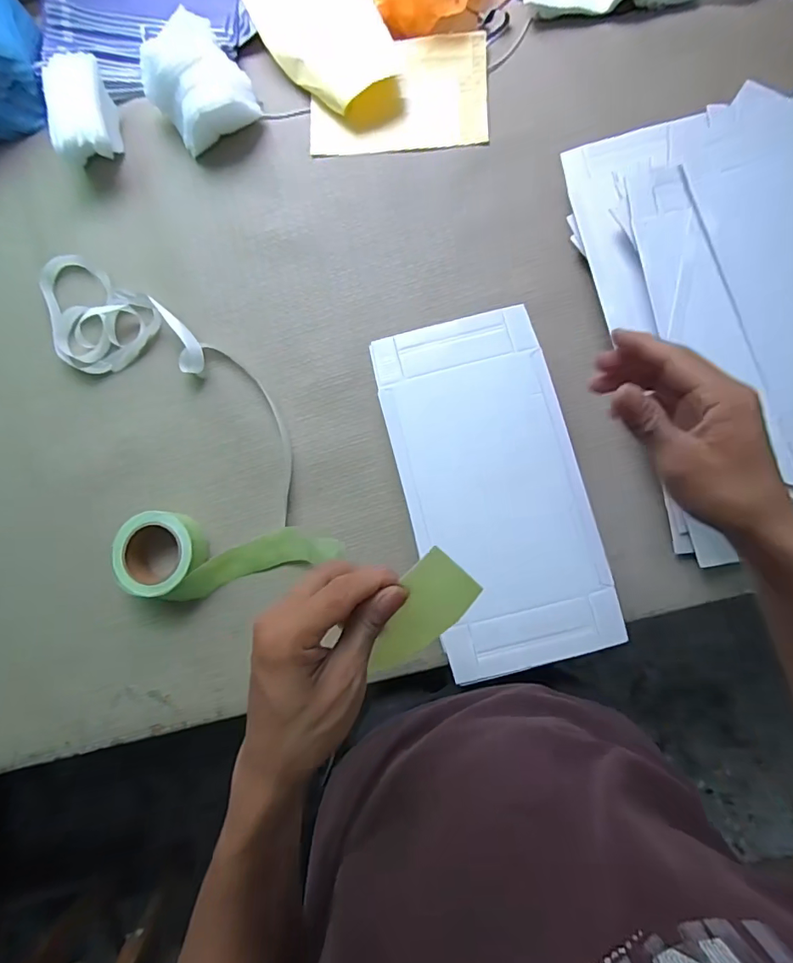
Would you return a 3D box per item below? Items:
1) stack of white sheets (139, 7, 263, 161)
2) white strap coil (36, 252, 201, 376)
[{"bbox_3d":[-0.290,-0.579,0.718,0.138,0.105,0.120,-31,82,1],"label":"stack of white sheets"},{"bbox_3d":[-0.426,-0.223,0.721,0.290,0.038,0.144,31,87,7],"label":"white strap coil"}]

